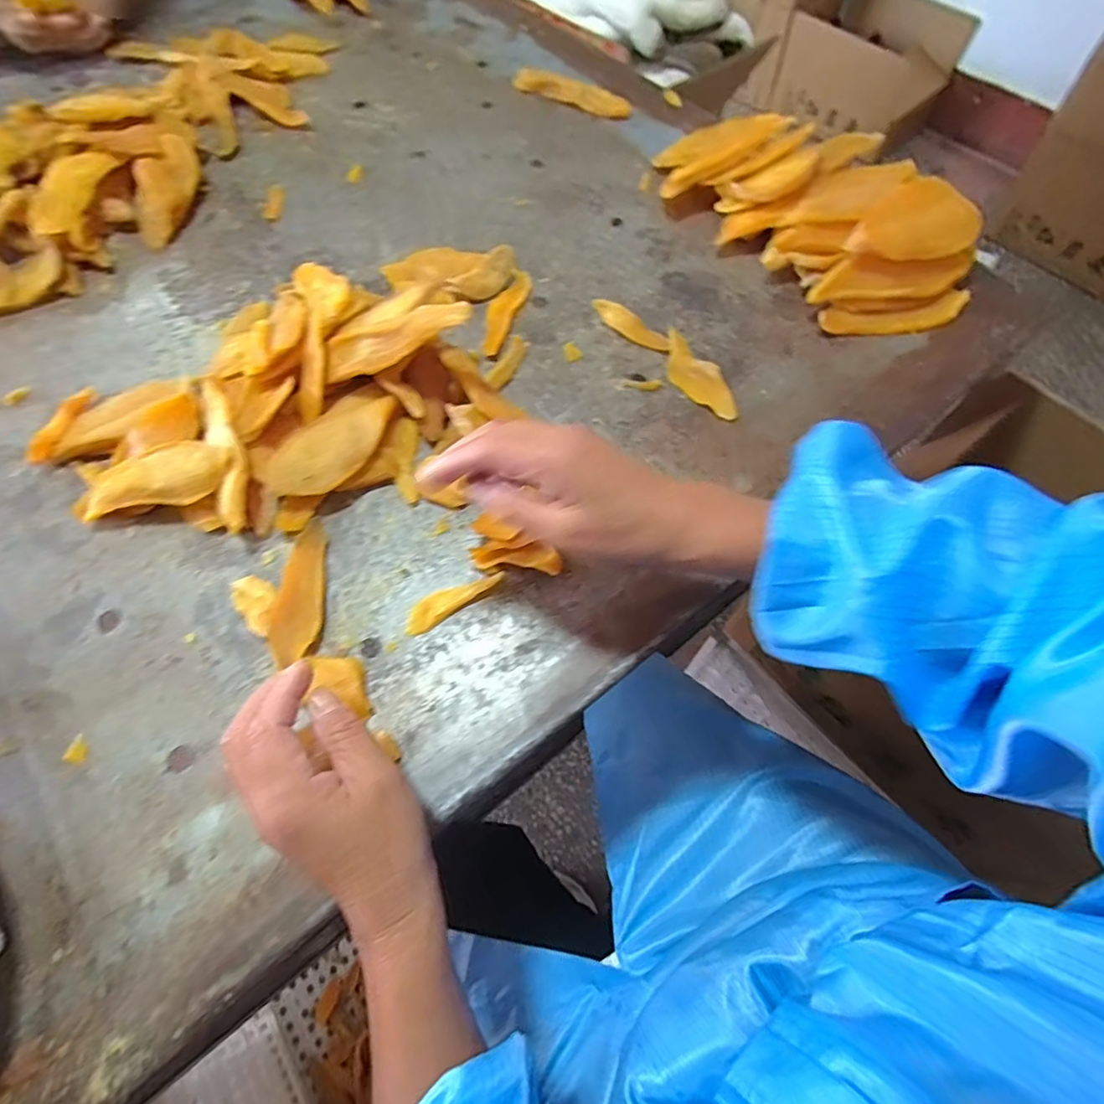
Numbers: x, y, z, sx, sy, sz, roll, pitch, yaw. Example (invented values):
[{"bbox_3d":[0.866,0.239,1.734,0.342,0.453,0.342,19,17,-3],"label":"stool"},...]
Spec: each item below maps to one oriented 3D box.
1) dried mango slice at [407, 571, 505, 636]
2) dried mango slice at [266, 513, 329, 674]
[{"bbox_3d":[-0.067,0.030,0.393,0.071,0.010,0.021,-32,65,-14],"label":"dried mango slice"},{"bbox_3d":[-0.170,0.025,0.396,0.030,0.013,0.108,-5,62,-1],"label":"dried mango slice"}]

